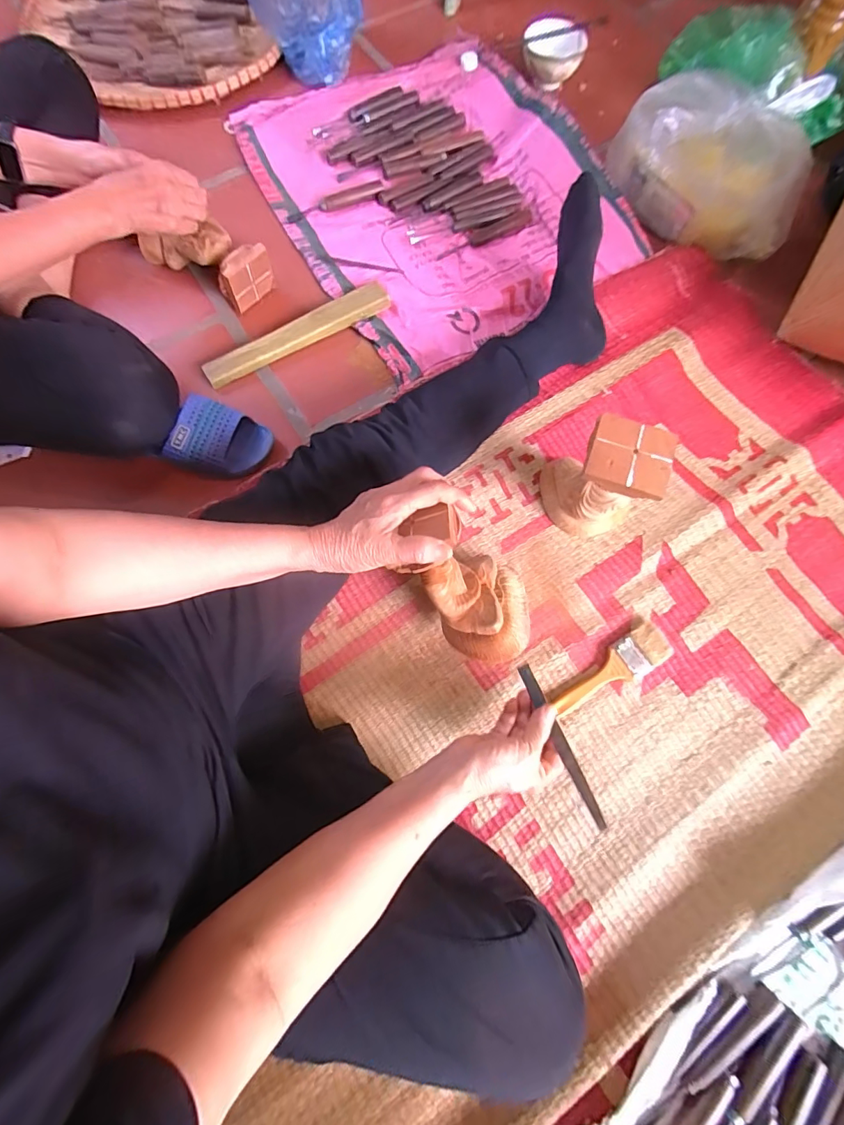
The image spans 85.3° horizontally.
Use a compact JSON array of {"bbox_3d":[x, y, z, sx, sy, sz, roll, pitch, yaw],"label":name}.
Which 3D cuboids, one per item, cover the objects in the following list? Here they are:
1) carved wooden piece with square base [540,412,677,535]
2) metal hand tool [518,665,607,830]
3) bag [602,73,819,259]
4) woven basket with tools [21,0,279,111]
[{"bbox_3d":[0.200,-0.090,0.522,0.114,0.174,0.088,22,76,7],"label":"carved wooden piece with square base"},{"bbox_3d":[0.137,0.178,0.454,0.014,0.013,0.159,-22,66,-5],"label":"metal hand tool"},{"bbox_3d":[0.421,-0.586,0.675,0.166,0.128,0.269,-34,76,-8],"label":"bag"},{"bbox_3d":[-0.499,-0.970,0.837,0.399,0.066,0.421,-21,74,-6],"label":"woven basket with tools"}]

